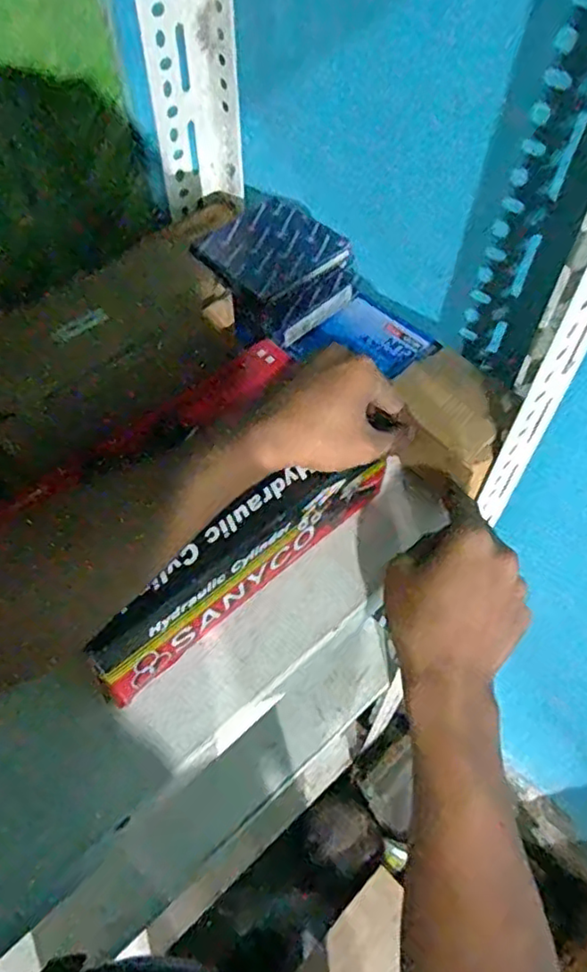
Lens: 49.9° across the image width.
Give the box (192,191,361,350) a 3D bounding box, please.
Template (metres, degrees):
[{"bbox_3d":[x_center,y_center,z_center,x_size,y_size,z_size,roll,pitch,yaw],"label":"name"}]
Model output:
[{"bbox_3d":[-0.019,-0.206,0.588,0.107,0.043,0.138,-38,65,-22],"label":"box"}]

